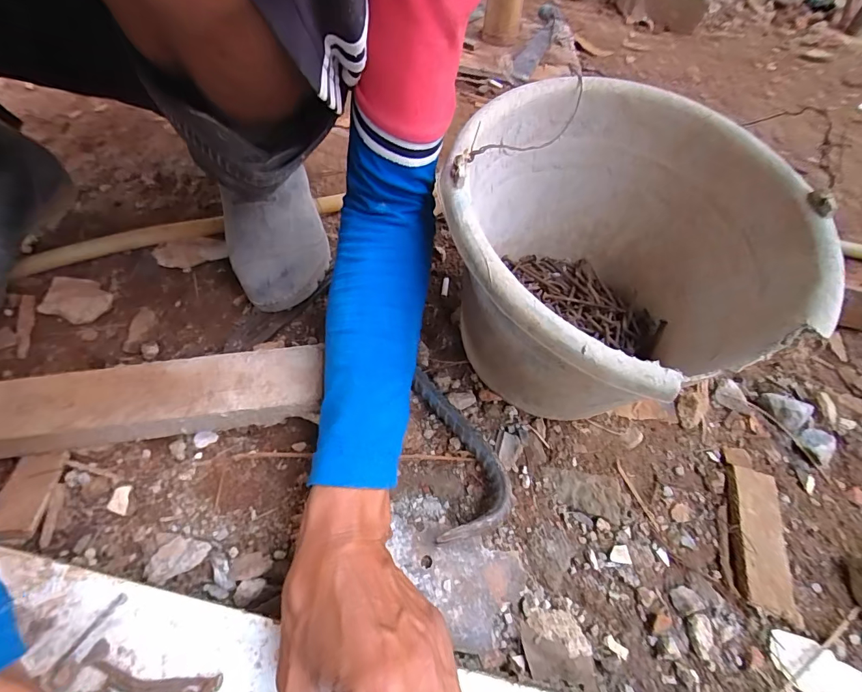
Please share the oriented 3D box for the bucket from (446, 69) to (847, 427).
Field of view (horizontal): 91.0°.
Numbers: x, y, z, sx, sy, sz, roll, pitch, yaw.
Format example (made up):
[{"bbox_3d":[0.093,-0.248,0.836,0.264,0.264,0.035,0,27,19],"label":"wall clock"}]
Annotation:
[{"bbox_3d":[0.134,-0.061,0.349,0.258,0.181,0.248,1,51,-2],"label":"bucket"}]

